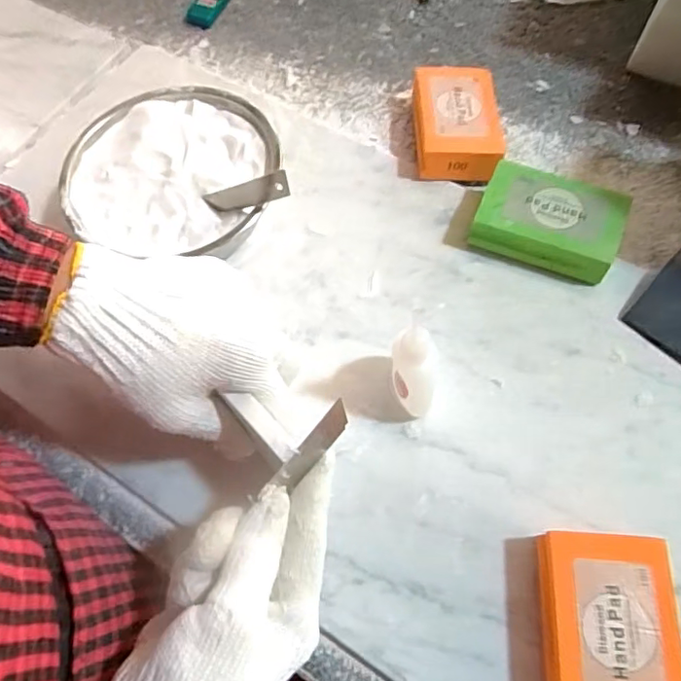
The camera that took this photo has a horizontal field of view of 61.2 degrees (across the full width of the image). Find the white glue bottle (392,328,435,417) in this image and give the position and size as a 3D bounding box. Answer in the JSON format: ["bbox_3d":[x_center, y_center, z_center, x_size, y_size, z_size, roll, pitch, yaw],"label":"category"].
[{"bbox_3d":[0.041,0.021,0.330,0.017,0.080,0.024,-21,63,-12],"label":"white glue bottle"}]

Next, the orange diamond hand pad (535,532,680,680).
[{"bbox_3d":[0.135,0.150,0.295,0.064,0.033,0.091,1,65,4],"label":"orange diamond hand pad"}]

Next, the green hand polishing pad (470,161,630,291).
[{"bbox_3d":[0.144,-0.082,0.400,0.092,0.033,0.061,22,63,11],"label":"green hand polishing pad"}]

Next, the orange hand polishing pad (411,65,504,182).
[{"bbox_3d":[0.087,-0.167,0.447,0.066,0.039,0.096,0,66,3],"label":"orange hand polishing pad"}]

